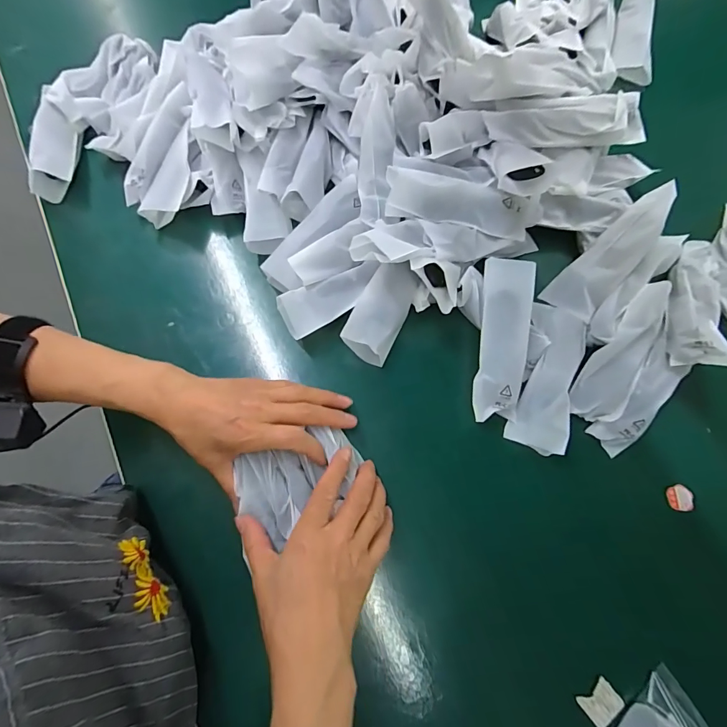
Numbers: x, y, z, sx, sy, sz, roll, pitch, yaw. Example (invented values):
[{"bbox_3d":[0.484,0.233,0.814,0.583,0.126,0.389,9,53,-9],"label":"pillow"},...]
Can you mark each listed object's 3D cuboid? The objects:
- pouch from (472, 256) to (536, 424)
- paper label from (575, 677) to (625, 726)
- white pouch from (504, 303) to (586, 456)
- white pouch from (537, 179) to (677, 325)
[{"bbox_3d":[0.133,-0.023,0.376,0.045,0.018,0.152,8,86,4],"label":"pouch"},{"bbox_3d":[0.193,0.276,0.317,0.030,0.006,0.026,-36,75,-10],"label":"paper label"},{"bbox_3d":[0.183,0.011,0.382,0.051,0.023,0.147,17,73,6],"label":"white pouch"},{"bbox_3d":[0.258,-0.112,0.404,0.052,0.022,0.150,43,98,13],"label":"white pouch"}]

